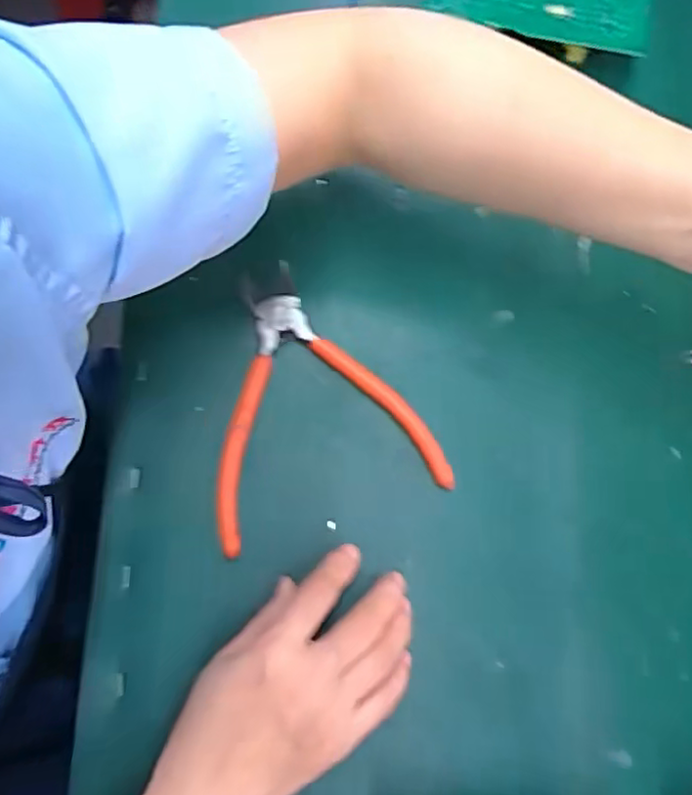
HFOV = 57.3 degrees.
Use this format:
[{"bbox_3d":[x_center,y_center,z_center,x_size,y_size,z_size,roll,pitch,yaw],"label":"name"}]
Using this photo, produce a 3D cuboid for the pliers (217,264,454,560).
[{"bbox_3d":[-0.024,0.000,0.336,0.119,0.013,0.132,-19,79,-4],"label":"pliers"}]

